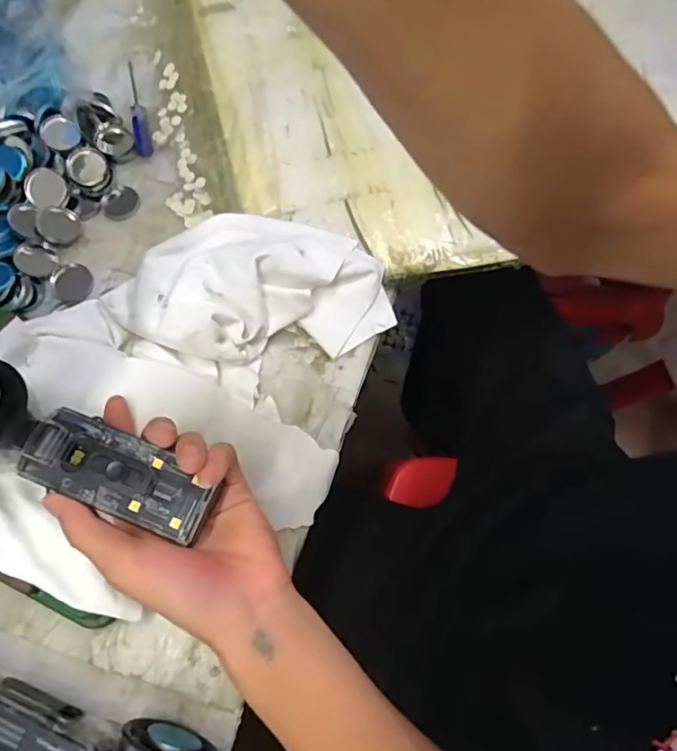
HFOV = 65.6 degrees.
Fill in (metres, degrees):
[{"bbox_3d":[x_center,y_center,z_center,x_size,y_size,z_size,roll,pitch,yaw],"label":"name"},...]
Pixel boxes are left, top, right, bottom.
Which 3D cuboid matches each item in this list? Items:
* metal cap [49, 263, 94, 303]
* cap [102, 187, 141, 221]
[{"bbox_3d":[-0.209,-0.073,0.412,0.029,0.005,0.031,1,69,-2],"label":"metal cap"},{"bbox_3d":[-0.181,-0.144,0.442,0.026,0.004,0.031,41,73,12],"label":"cap"}]

